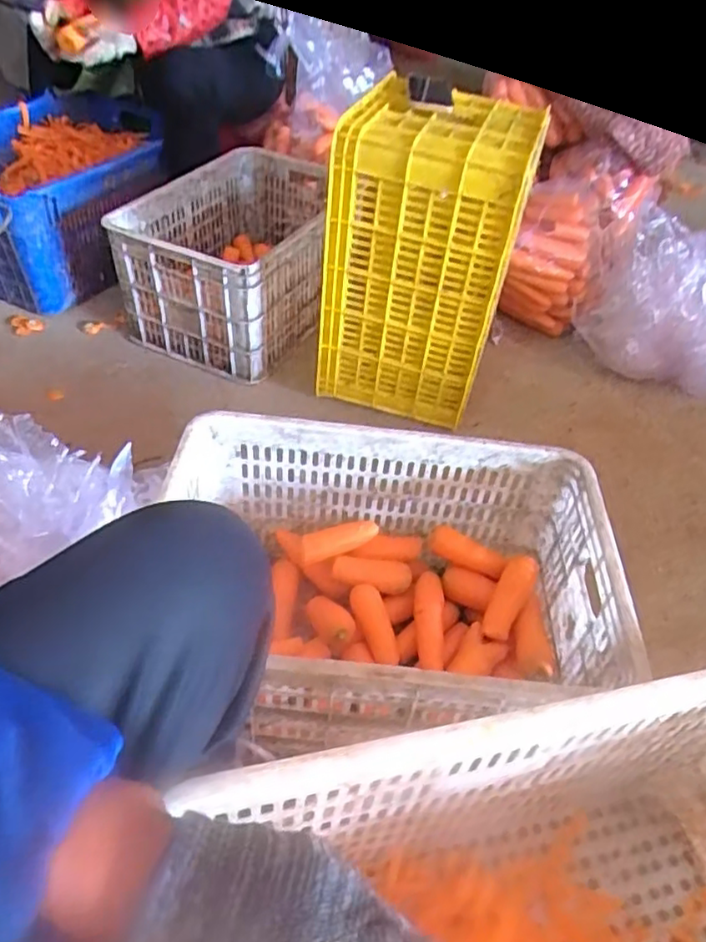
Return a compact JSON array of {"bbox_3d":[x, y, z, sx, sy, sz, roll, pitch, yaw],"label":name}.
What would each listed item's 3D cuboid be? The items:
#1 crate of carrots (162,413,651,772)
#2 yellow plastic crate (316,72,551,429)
[{"bbox_3d":[0.033,0.157,0.792,0.501,0.254,0.345,6,45,1],"label":"crate of carrots"},{"bbox_3d":[0.099,-0.346,1.108,0.293,0.501,0.265,4,45,-1],"label":"yellow plastic crate"}]

